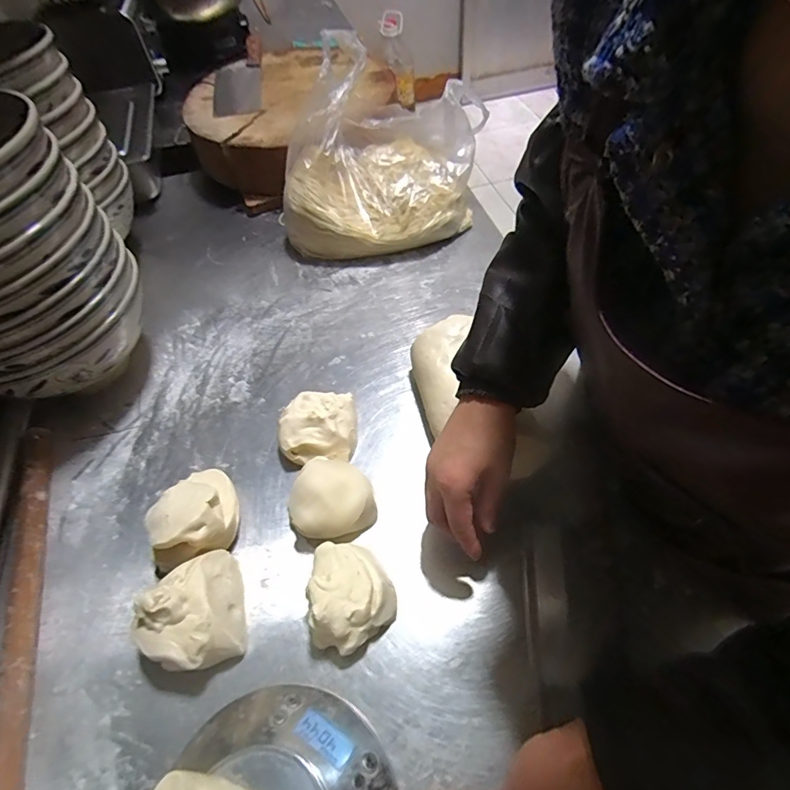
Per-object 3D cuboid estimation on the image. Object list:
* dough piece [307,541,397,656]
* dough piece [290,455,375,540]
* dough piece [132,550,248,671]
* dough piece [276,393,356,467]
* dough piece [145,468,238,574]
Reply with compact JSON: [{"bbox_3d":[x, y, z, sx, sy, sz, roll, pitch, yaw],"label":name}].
[{"bbox_3d":[-0.039,0.184,0.433,0.077,0.057,0.095,-9,54,-1],"label":"dough piece"},{"bbox_3d":[-0.070,0.110,0.506,0.085,0.047,0.084,-1,56,2],"label":"dough piece"},{"bbox_3d":[-0.188,0.196,0.428,0.082,0.074,0.100,-14,55,-5],"label":"dough piece"},{"bbox_3d":[-0.090,0.037,0.555,0.087,0.046,0.087,-8,54,0],"label":"dough piece"},{"bbox_3d":[-0.211,0.123,0.490,0.084,0.069,0.097,-22,56,-10],"label":"dough piece"}]

